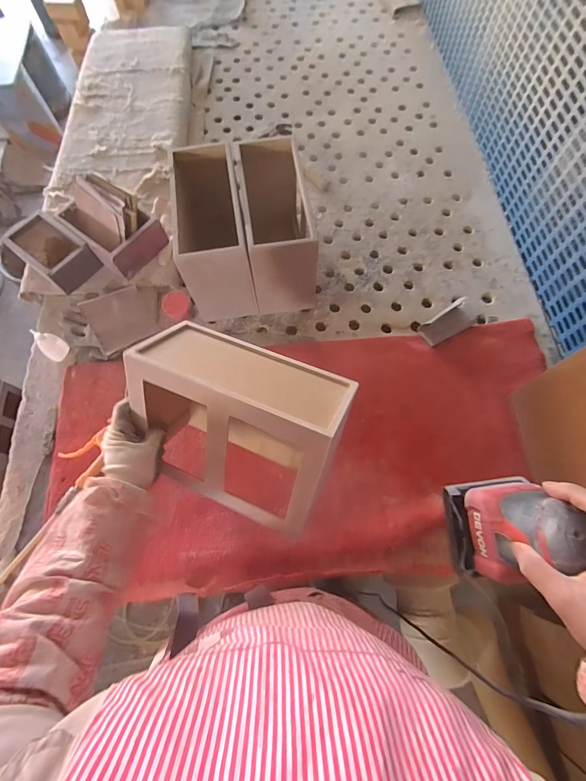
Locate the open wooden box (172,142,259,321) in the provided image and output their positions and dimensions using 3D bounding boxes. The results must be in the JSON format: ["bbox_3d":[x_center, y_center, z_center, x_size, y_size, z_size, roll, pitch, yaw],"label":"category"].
[{"bbox_3d":[-0.166,-0.319,0.710,0.131,0.193,0.281,-11,69,-4],"label":"open wooden box"}]

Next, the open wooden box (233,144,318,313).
[{"bbox_3d":[-0.034,-0.327,0.717,0.118,0.201,0.272,-8,69,-3],"label":"open wooden box"}]

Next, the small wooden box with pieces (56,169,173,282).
[{"bbox_3d":[-0.394,-0.351,0.732,0.197,0.115,0.133,35,73,13],"label":"small wooden box with pieces"}]

